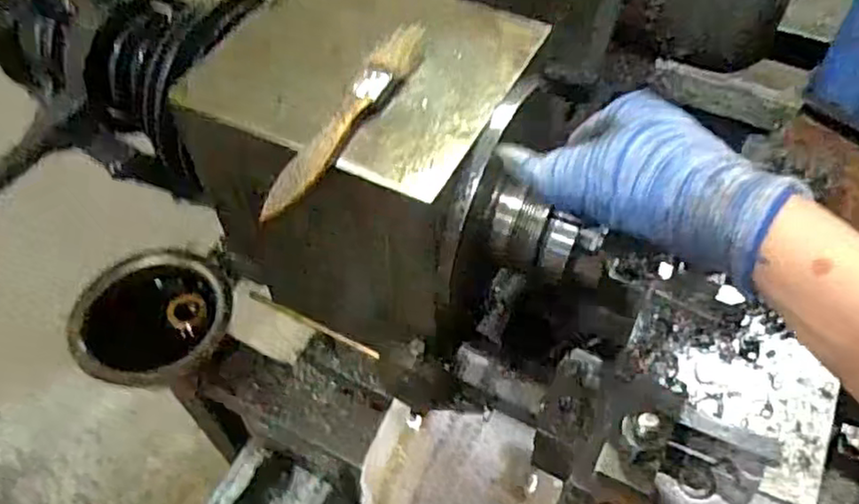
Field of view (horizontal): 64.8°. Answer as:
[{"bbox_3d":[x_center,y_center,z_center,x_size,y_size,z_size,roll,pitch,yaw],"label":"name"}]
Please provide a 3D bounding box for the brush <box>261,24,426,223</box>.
[{"bbox_3d":[-0.043,-0.072,0.356,0.019,0.013,0.149,24,58,17],"label":"brush"}]

